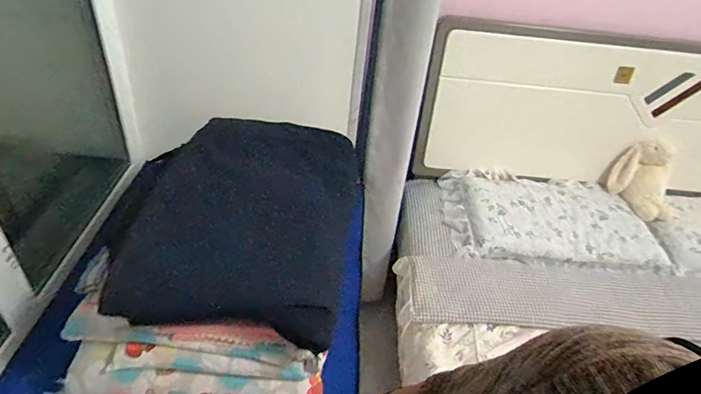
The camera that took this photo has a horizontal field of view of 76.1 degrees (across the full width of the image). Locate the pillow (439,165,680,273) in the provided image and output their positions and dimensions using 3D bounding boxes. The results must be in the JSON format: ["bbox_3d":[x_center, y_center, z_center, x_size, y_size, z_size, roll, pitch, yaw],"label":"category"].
[{"bbox_3d":[0.707,0.067,1.594,0.714,0.088,0.399,7,39,1],"label":"pillow"}]

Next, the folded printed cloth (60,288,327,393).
[{"bbox_3d":[-0.297,0.322,0.844,0.482,0.172,0.135,10,39,5],"label":"folded printed cloth"}]

